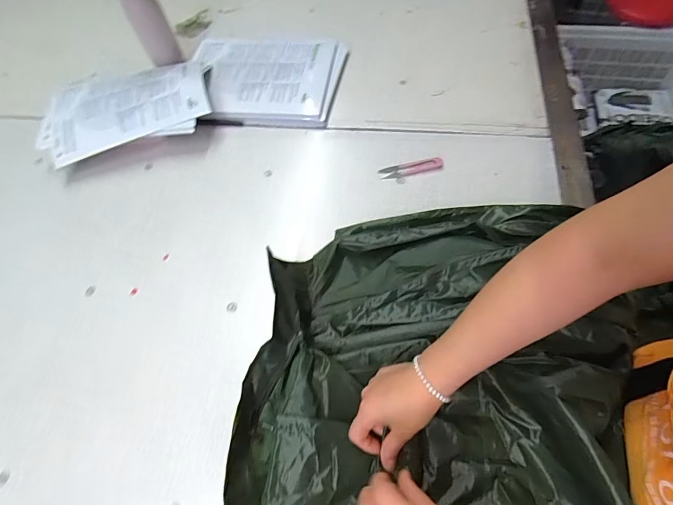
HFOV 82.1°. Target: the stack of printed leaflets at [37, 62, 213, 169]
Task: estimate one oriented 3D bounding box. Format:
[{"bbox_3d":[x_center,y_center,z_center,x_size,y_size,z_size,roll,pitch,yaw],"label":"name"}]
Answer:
[{"bbox_3d":[-0.383,-0.269,0.716,0.308,0.066,0.213,-12,61,-1],"label":"stack of printed leaflets"}]

